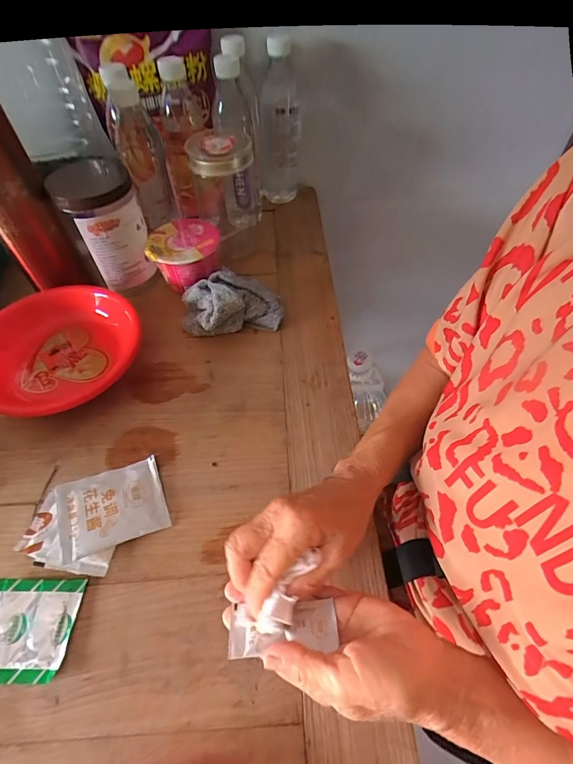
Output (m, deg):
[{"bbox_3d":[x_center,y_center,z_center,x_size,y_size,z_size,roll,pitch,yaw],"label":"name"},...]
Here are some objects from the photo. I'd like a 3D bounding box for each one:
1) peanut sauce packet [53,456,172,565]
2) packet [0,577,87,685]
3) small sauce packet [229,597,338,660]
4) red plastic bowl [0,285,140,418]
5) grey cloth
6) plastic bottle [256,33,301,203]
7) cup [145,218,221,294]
[{"bbox_3d":[-0.170,0.120,0.380,0.094,0.017,0.078,-20,57,-13],"label":"peanut sauce packet"},{"bbox_3d":[-0.219,0.206,0.326,0.077,0.007,0.074,1,55,1],"label":"packet"},{"bbox_3d":[-0.003,0.175,0.279,0.075,0.007,0.033,-3,28,-4],"label":"small sauce packet"},{"bbox_3d":[-0.269,-0.040,0.472,0.177,0.061,0.177,0,55,0],"label":"red plastic bowl"},{"bbox_3d":[-0.075,-0.108,0.518,0.128,0.053,0.086,-10,55,-7],"label":"grey cloth"},{"bbox_3d":[-0.013,-0.407,0.615,0.068,0.220,0.068,-1,55,0],"label":"plastic bottle"},{"bbox_3d":[-0.142,-0.178,0.557,0.092,0.067,0.100,-5,55,-3],"label":"cup"}]

